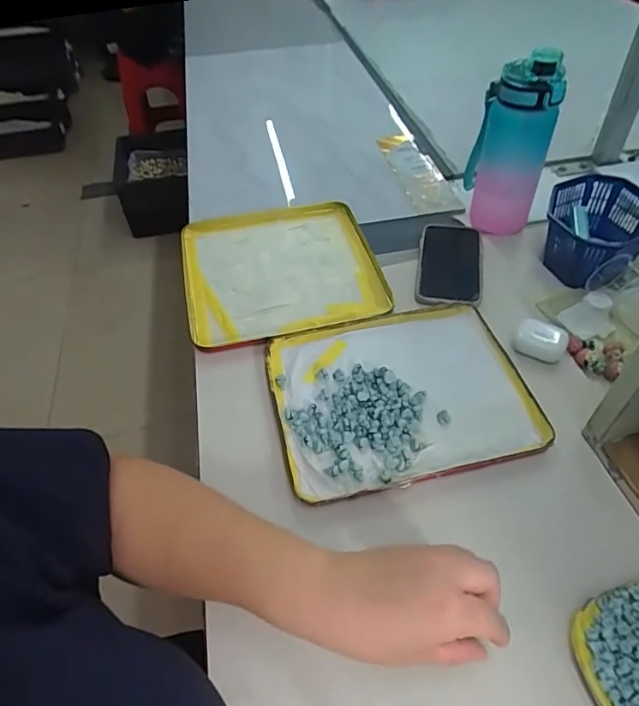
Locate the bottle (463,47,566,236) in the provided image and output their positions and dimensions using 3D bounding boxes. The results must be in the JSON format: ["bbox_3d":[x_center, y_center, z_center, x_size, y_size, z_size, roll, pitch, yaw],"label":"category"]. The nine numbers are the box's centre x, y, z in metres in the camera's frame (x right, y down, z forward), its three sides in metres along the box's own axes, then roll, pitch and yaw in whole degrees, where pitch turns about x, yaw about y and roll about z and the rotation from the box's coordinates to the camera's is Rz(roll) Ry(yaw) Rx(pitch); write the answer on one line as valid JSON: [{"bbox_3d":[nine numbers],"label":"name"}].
[{"bbox_3d":[0.245,-0.273,0.649,0.099,0.207,0.082,12,52,15],"label":"bottle"}]

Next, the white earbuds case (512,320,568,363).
[{"bbox_3d":[0.239,-0.012,0.537,0.053,0.027,0.036,22,54,22],"label":"white earbuds case"}]

